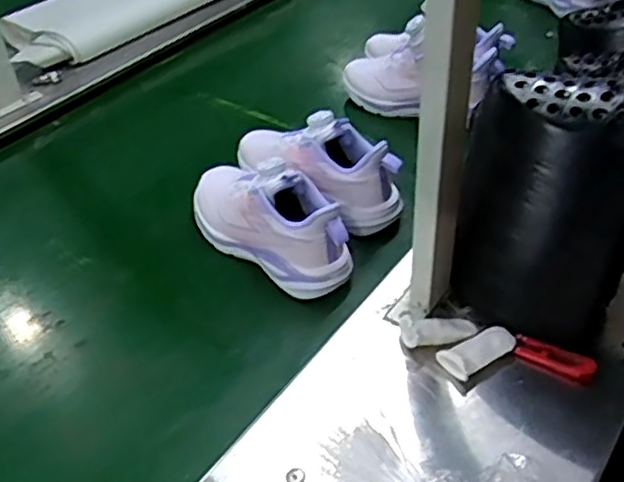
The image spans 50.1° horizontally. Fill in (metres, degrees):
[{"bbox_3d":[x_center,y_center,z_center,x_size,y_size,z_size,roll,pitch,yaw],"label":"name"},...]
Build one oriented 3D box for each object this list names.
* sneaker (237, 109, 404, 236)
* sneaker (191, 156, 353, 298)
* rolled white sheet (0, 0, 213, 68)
[{"bbox_3d":[0.003,-0.095,0.774,0.231,0.119,0.077,29,49,26],"label":"sneaker"},{"bbox_3d":[-0.049,-0.030,0.694,0.217,0.123,0.074,34,51,29],"label":"sneaker"},{"bbox_3d":[-0.279,-0.427,1.149,0.125,0.061,0.525,29,49,26],"label":"rolled white sheet"}]

